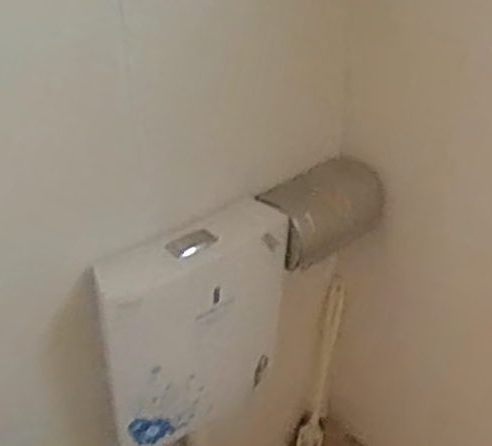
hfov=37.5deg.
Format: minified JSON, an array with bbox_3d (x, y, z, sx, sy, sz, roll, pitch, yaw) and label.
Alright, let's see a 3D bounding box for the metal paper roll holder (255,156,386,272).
[{"bbox_3d":[0.135,-0.021,1.343,0.253,0.141,0.123,-26,41,-30],"label":"metal paper roll holder"}]

